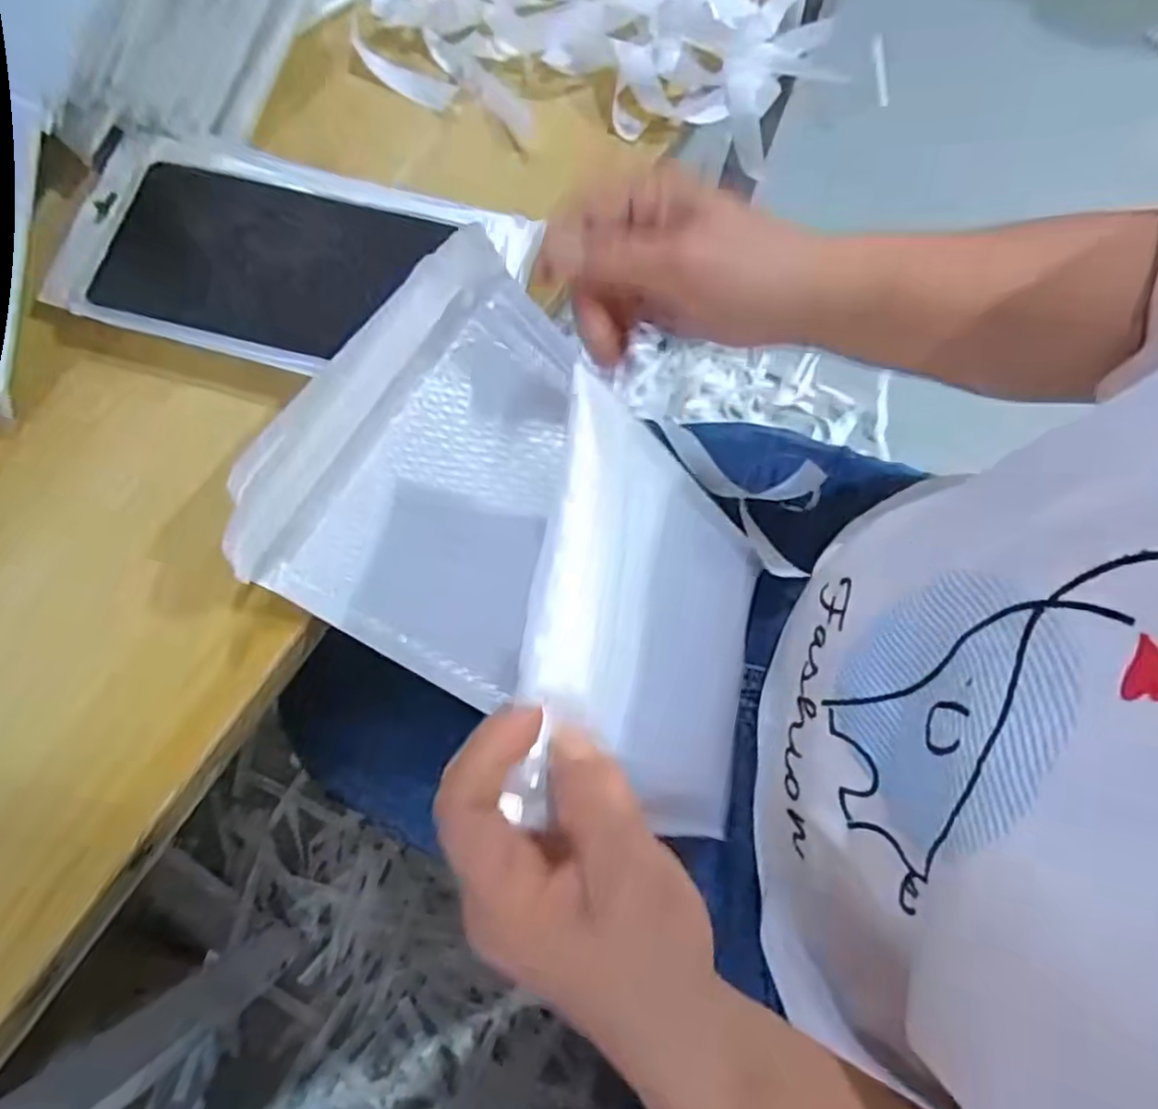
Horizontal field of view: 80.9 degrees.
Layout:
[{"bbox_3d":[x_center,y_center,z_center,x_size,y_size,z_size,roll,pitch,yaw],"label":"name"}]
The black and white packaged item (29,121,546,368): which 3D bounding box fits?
[{"bbox_3d":[-0.168,-0.169,0.395,0.252,0.023,0.131,16,75,3],"label":"black and white packaged item"}]

